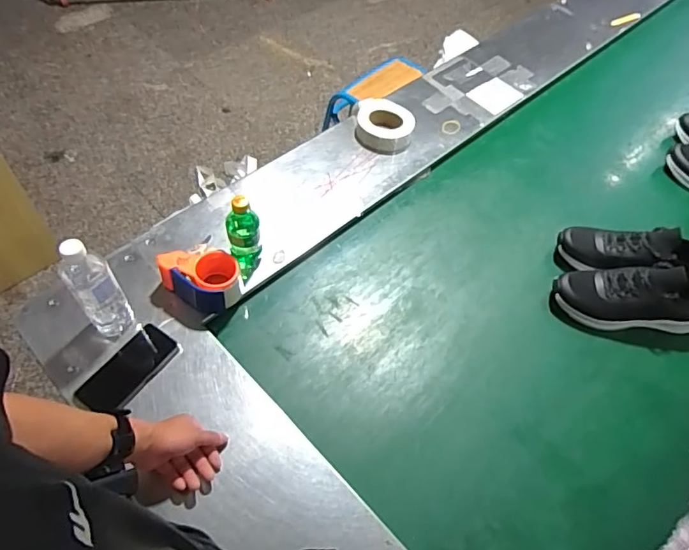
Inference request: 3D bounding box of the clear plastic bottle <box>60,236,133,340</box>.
[{"bbox_3d":[-0.403,0.023,0.808,0.066,0.222,0.061,-35,64,-24],"label":"clear plastic bottle"}]

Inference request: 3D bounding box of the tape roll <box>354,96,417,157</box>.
[{"bbox_3d":[0.097,-0.362,1.213,0.134,0.056,0.151,7,55,1],"label":"tape roll"}]

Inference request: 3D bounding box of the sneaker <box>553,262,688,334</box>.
[{"bbox_3d":[0.563,0.044,0.961,0.299,0.110,0.114,3,55,12],"label":"sneaker"}]

